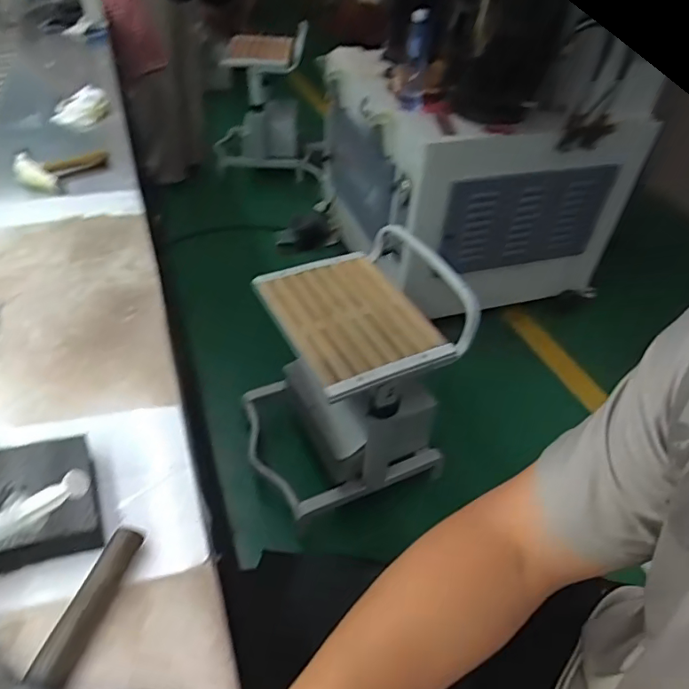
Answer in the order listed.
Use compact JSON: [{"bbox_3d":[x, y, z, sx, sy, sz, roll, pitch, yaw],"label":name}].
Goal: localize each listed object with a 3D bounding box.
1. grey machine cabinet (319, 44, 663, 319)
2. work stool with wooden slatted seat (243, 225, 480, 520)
[{"bbox_3d":[0.402,-0.560,1.778,0.841,0.571,0.799,-7,44,-12],"label":"grey machine cabinet"},{"bbox_3d":[-0.006,0.064,1.162,0.402,0.440,0.373,-16,47,-21],"label":"work stool with wooden slatted seat"}]

